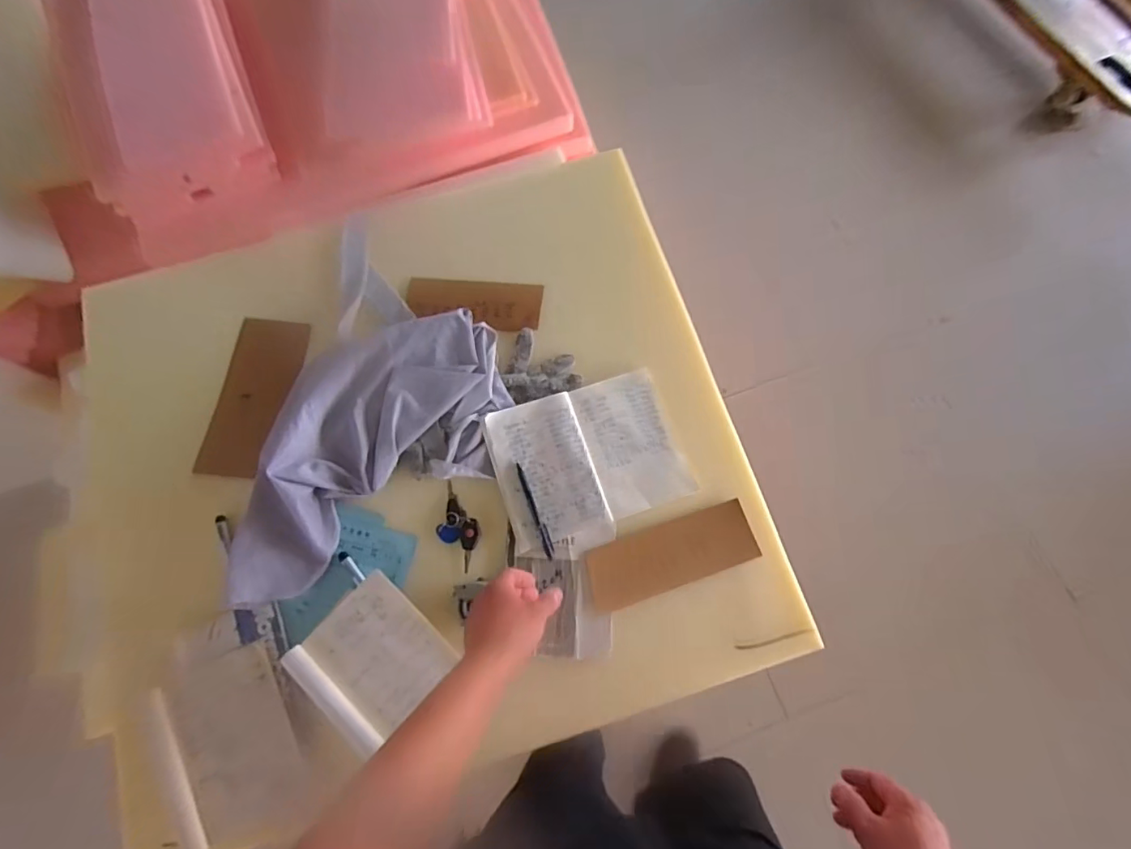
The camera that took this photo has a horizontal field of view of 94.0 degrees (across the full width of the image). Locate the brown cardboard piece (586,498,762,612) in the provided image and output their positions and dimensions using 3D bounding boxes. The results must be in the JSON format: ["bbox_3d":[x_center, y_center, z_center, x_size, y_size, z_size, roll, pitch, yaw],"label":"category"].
[{"bbox_3d":[0.146,0.179,0.723,0.231,0.007,0.086,-18,83,-5],"label":"brown cardboard piece"}]

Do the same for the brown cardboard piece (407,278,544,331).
[{"bbox_3d":[-0.140,-0.189,0.809,0.204,0.008,0.086,6,69,0],"label":"brown cardboard piece"}]

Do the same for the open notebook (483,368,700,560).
[{"bbox_3d":[0.033,0.055,0.741,0.256,0.011,0.214,-17,80,-7],"label":"open notebook"}]

